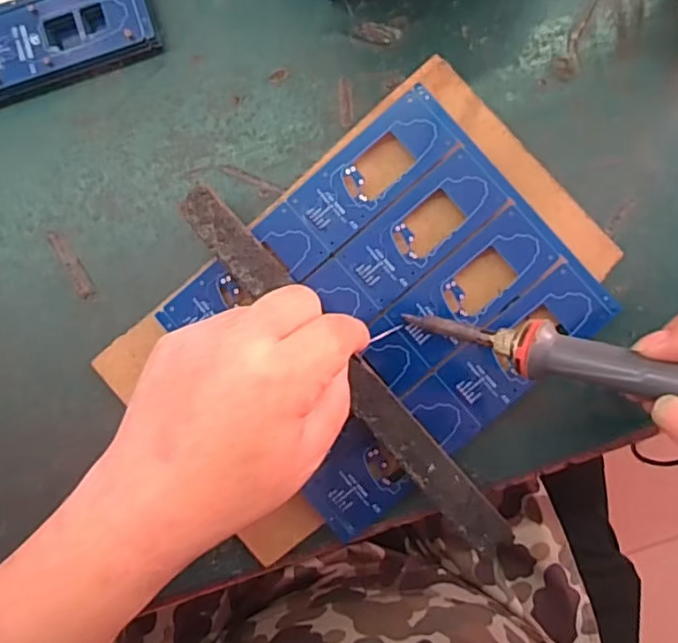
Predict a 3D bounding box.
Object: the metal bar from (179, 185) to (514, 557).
[{"bbox_3d":[0.002,0.024,0.314,0.024,0.005,0.238,-41,87,2],"label":"metal bar"}]

